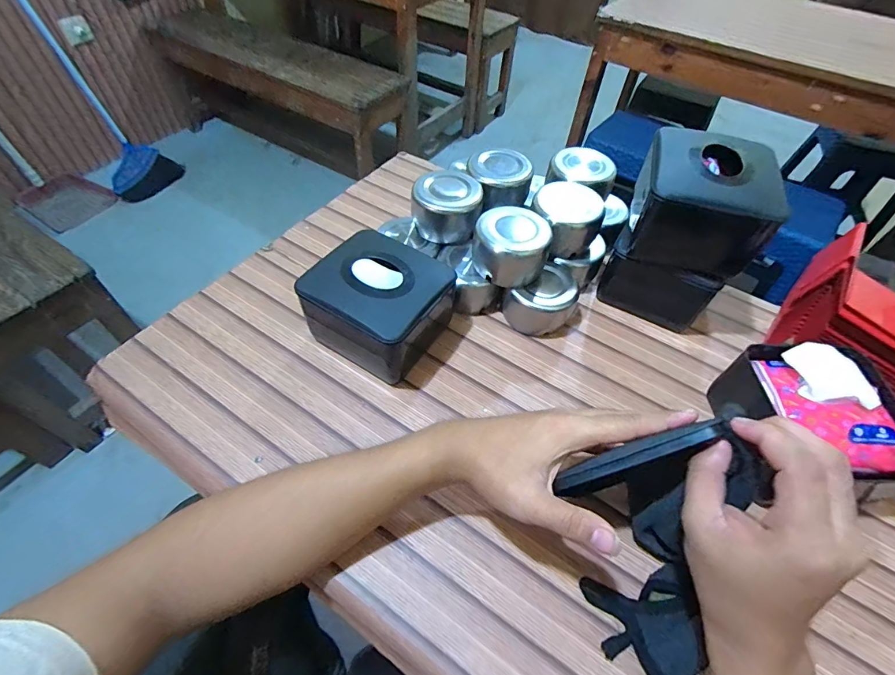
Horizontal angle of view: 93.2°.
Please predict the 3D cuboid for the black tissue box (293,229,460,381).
[{"bbox_3d":[-0.069,-0.036,0.441,0.127,0.095,0.130,26,55,16],"label":"black tissue box"}]

